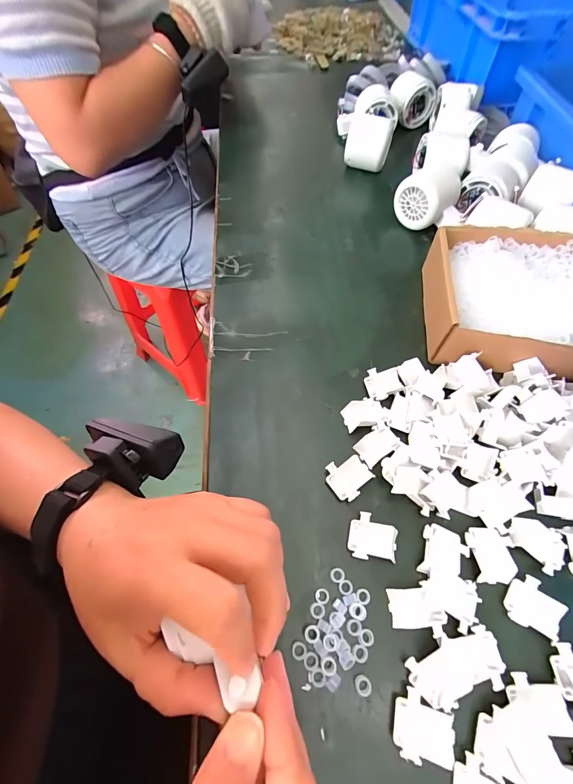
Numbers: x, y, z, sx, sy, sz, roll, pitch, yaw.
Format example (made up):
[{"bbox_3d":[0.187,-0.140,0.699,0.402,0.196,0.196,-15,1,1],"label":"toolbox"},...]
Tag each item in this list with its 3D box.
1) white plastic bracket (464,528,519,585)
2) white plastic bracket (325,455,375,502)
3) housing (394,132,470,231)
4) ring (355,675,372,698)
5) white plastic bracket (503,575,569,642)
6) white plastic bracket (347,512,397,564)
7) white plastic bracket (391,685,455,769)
[{"bbox_3d":[0.138,0.111,0.228,0.025,0.006,0.034,-13,61,-6],"label":"white plastic bracket"},{"bbox_3d":[0.045,0.062,0.249,0.029,0.011,0.028,-34,65,-16],"label":"white plastic bracket"},{"bbox_3d":[0.179,-0.259,0.412,0.068,0.051,0.126,21,63,13],"label":"housing"},{"bbox_3d":[0.045,0.170,0.194,0.009,0.004,0.010,-5,61,-2],"label":"ring"},{"bbox_3d":[0.157,0.134,0.212,0.029,0.008,0.028,30,65,17],"label":"white plastic bracket"},{"bbox_3d":[0.059,0.100,0.232,0.031,0.008,0.029,7,61,5],"label":"white plastic bracket"},{"bbox_3d":[0.074,0.183,0.183,0.030,0.008,0.029,4,54,19],"label":"white plastic bracket"}]

